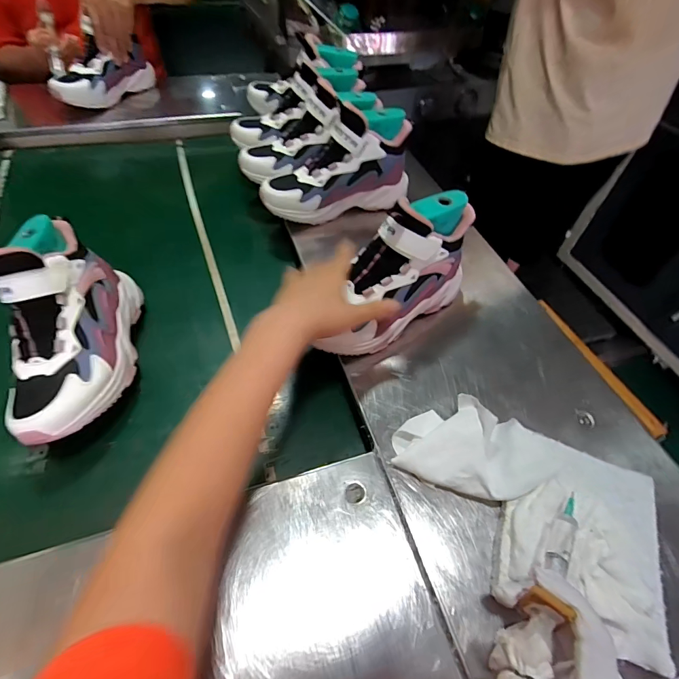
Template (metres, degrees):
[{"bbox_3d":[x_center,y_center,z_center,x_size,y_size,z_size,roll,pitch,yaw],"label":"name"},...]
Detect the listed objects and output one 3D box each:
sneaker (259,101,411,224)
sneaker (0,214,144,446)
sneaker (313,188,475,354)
[{"bbox_3d":[-0.004,-0.259,0.585,0.231,0.137,0.075,-20,56,-18],"label":"sneaker"},{"bbox_3d":[-0.287,-0.016,0.410,0.092,0.143,0.223,-8,53,-9],"label":"sneaker"},{"bbox_3d":[0.065,-0.078,0.444,0.202,0.140,0.068,-32,58,-24],"label":"sneaker"}]

